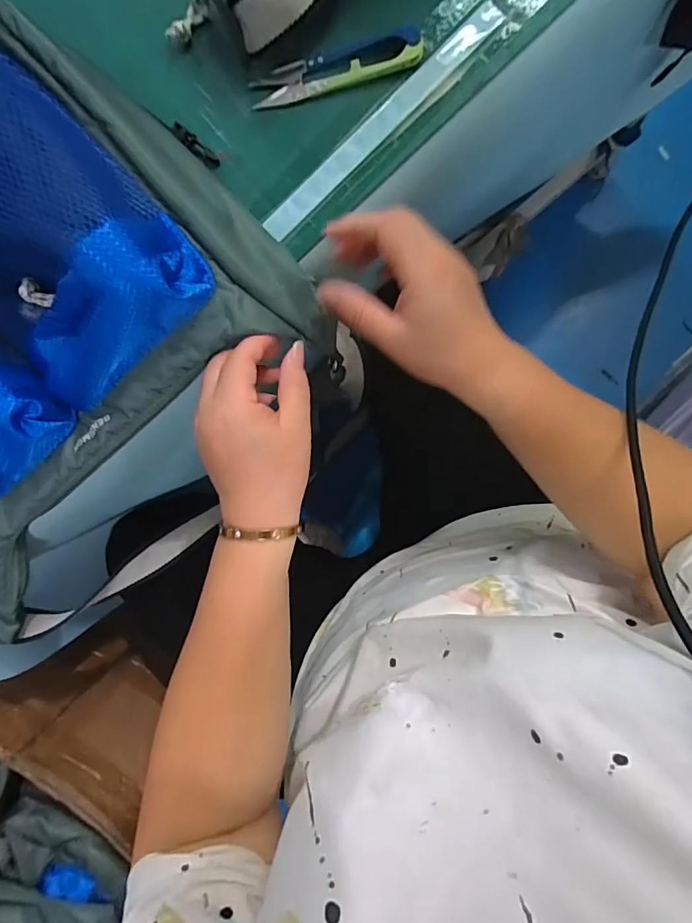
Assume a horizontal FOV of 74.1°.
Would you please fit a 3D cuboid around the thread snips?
[{"bbox_3d":[-0.008,-0.274,0.319,0.119,0.015,0.030,-5,89,8],"label":"thread snips"}]

